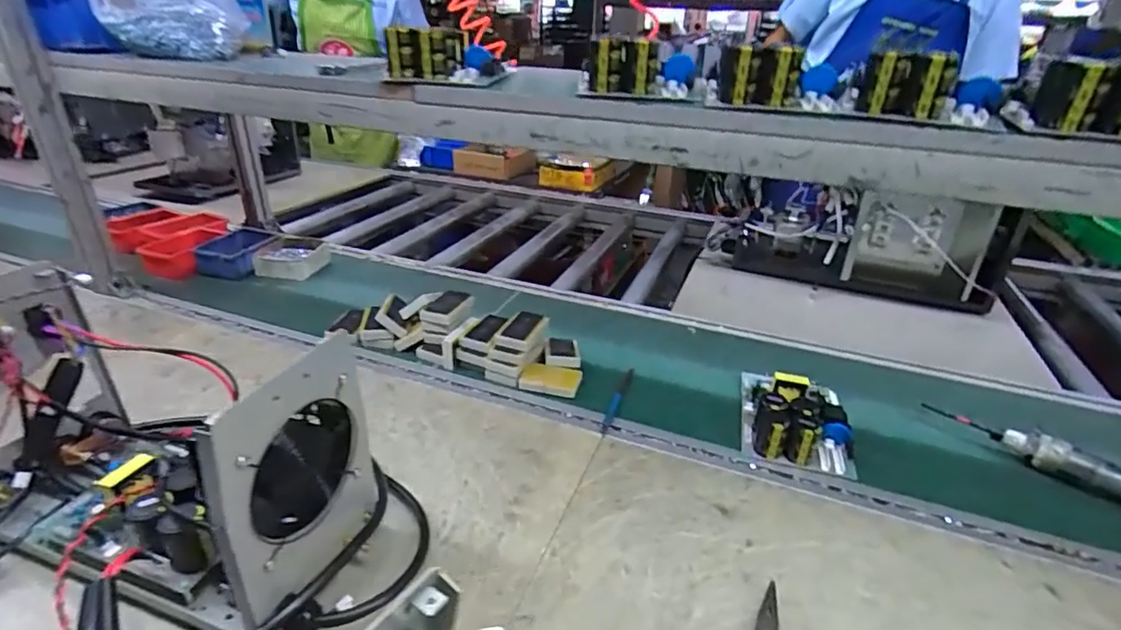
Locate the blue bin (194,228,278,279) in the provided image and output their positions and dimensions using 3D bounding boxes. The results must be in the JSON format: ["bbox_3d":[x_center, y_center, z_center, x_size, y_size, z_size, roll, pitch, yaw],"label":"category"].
[{"bbox_3d":[-0.646,-0.116,1.121,0.097,0.061,0.140,5,29,7],"label":"blue bin"}]

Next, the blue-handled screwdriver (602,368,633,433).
[{"bbox_3d":[0.079,0.118,0.777,0.013,0.009,0.143,12,30,20],"label":"blue-handled screwdriver"}]

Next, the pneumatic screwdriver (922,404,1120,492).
[{"bbox_3d":[0.601,0.175,0.660,0.031,0.040,0.271,-24,37,-38],"label":"pneumatic screwdriver"}]

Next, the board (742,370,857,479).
[{"bbox_3d":[0.311,0.123,0.736,0.131,0.057,0.176,8,29,13],"label":"board"}]

